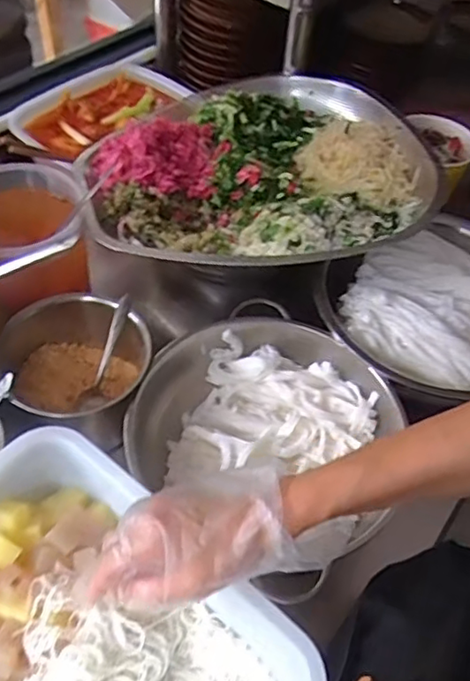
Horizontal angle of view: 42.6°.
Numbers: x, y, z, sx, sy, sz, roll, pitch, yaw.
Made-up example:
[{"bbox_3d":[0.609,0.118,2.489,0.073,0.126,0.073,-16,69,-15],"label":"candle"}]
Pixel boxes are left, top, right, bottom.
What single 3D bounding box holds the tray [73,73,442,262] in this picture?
[{"bbox_3d":[0.033,-0.231,0.793,0.454,0.054,0.393,3,51,-4],"label":"tray"}]

